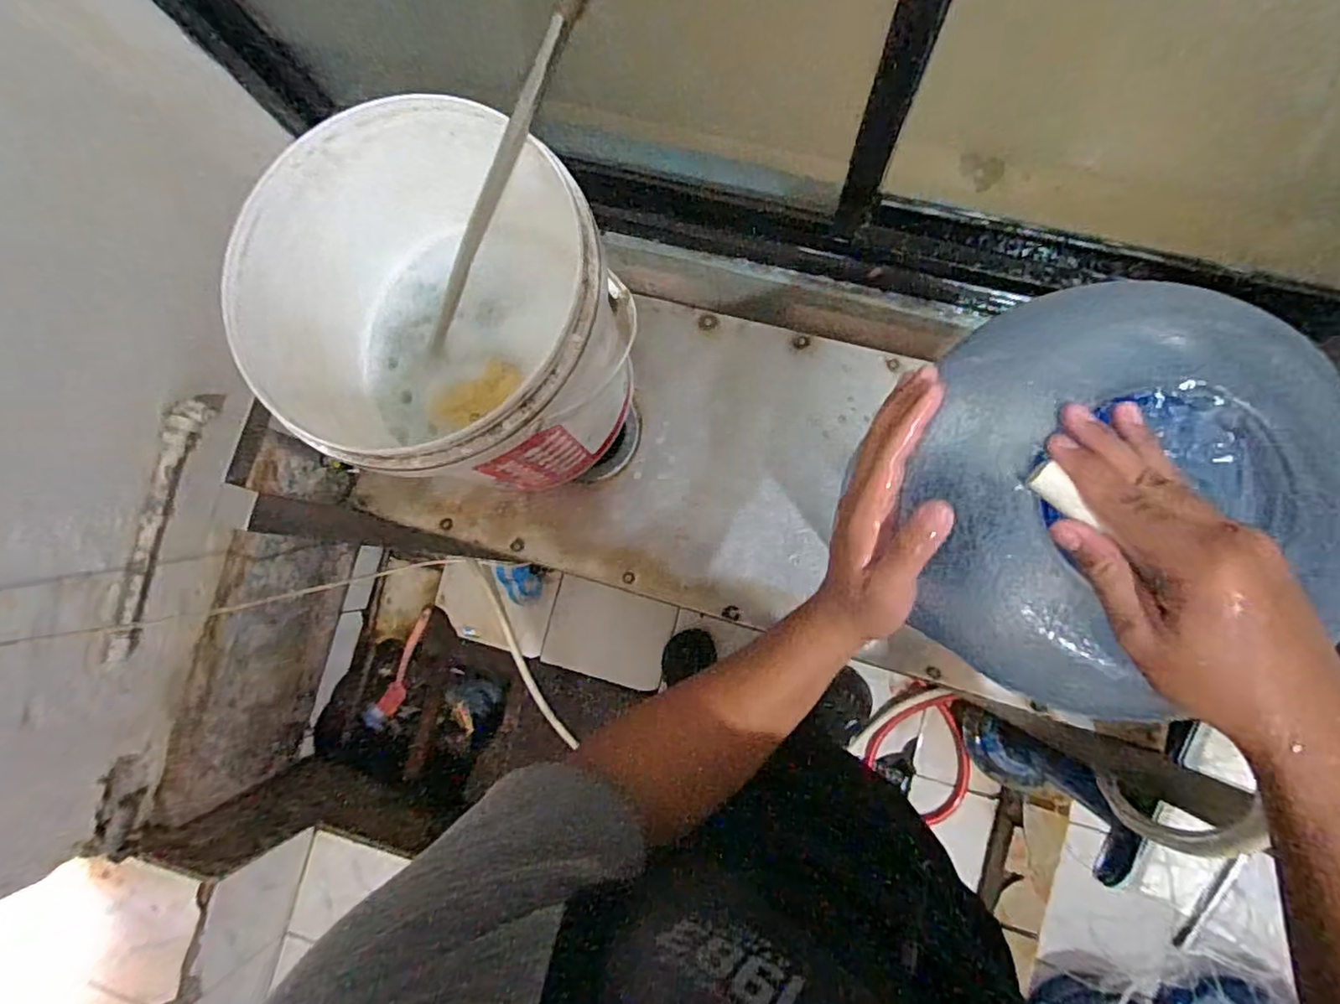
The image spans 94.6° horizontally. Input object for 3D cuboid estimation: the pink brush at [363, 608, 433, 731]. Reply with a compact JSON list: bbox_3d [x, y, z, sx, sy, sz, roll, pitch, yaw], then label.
[{"bbox_3d":[-0.665,0.422,1.550,0.050,0.066,0.335,29,89,7],"label":"pink brush"}]

